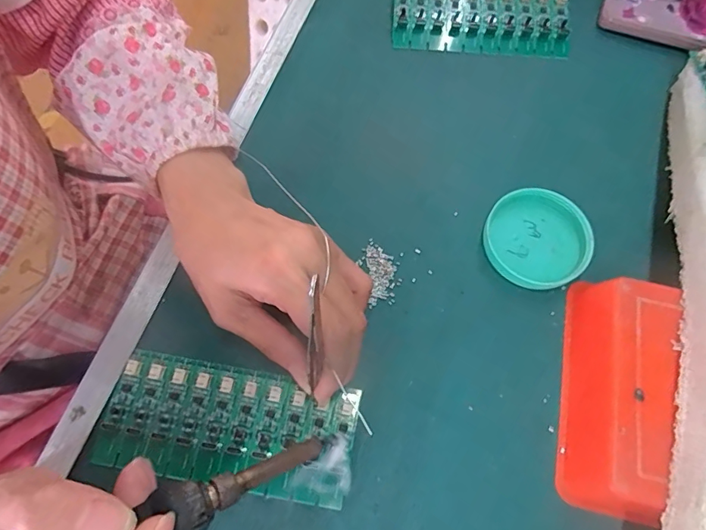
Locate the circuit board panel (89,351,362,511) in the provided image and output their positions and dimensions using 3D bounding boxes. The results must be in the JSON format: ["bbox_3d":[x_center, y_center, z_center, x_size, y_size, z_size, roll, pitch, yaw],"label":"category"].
[{"bbox_3d":[-0.068,0.089,0.254,0.134,0.006,0.060,11,69,2],"label":"circuit board panel"}]

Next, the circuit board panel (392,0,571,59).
[{"bbox_3d":[0.102,-0.209,0.367,0.136,0.015,0.083,1,69,1],"label":"circuit board panel"}]

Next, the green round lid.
[{"bbox_3d":[0.119,-0.017,0.297,0.064,0.011,0.063,0,69,0],"label":"green round lid"}]

